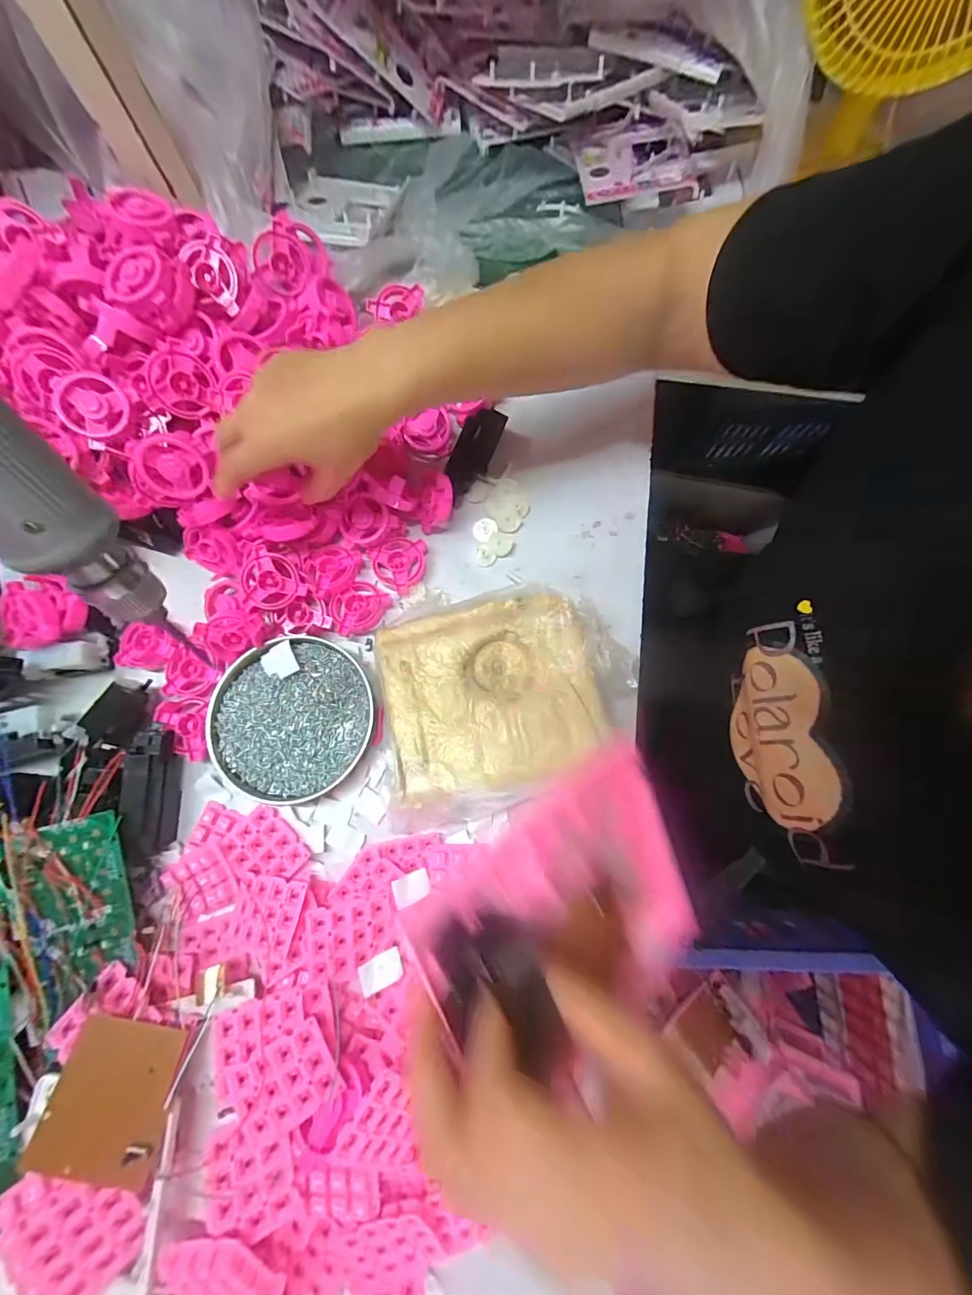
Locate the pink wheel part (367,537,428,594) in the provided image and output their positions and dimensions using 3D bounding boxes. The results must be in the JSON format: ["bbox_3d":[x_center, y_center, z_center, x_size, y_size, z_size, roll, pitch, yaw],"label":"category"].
[{"bbox_3d":[-0.078,-0.079,0.403,0.051,0.014,0.050,0,78,-1],"label":"pink wheel part"}]

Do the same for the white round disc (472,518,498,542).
[{"bbox_3d":[-0.002,-0.116,0.414,0.022,0.005,0.024,0,78,-1],"label":"white round disc"}]

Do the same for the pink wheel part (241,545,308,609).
[{"bbox_3d":[-0.189,-0.056,0.375,0.051,0.015,0.051,-1,97,-10],"label":"pink wheel part"}]

